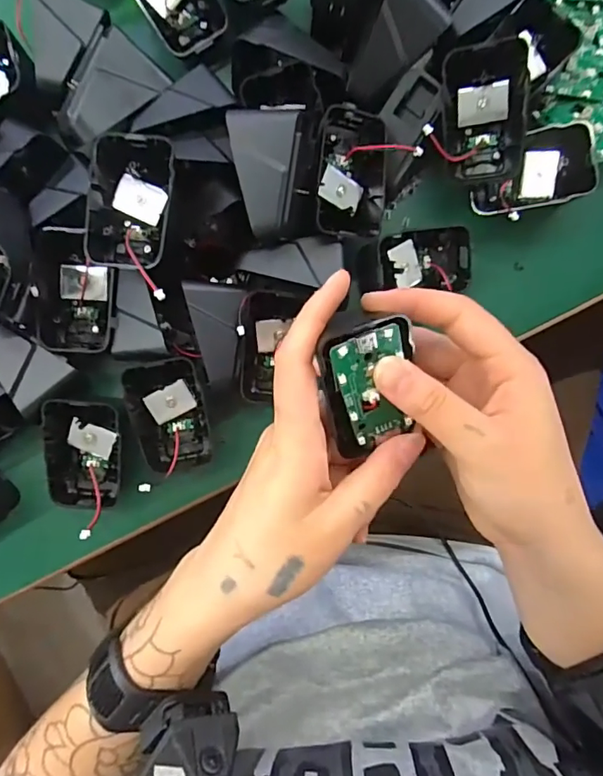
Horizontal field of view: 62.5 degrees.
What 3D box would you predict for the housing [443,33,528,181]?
[{"bbox_3d":[0.105,-0.156,0.287,0.044,0.019,0.068,1,113,19],"label":"housing"}]

